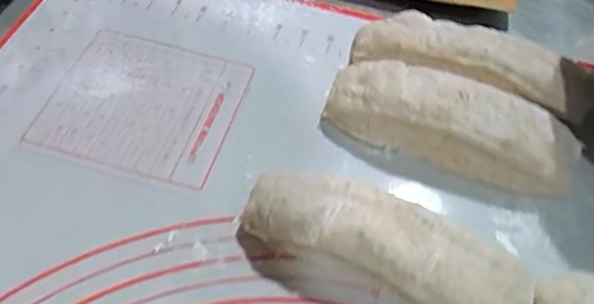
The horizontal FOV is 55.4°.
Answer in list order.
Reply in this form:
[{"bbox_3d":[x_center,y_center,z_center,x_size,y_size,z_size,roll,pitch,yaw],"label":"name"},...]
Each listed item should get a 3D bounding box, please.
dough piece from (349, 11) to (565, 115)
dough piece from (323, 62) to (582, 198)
[{"bbox_3d":[0.114,-0.060,0.386,0.154,0.039,0.050,17,53,8],"label":"dough piece"},{"bbox_3d":[0.097,-0.020,0.357,0.158,0.040,0.050,19,53,10],"label":"dough piece"}]

